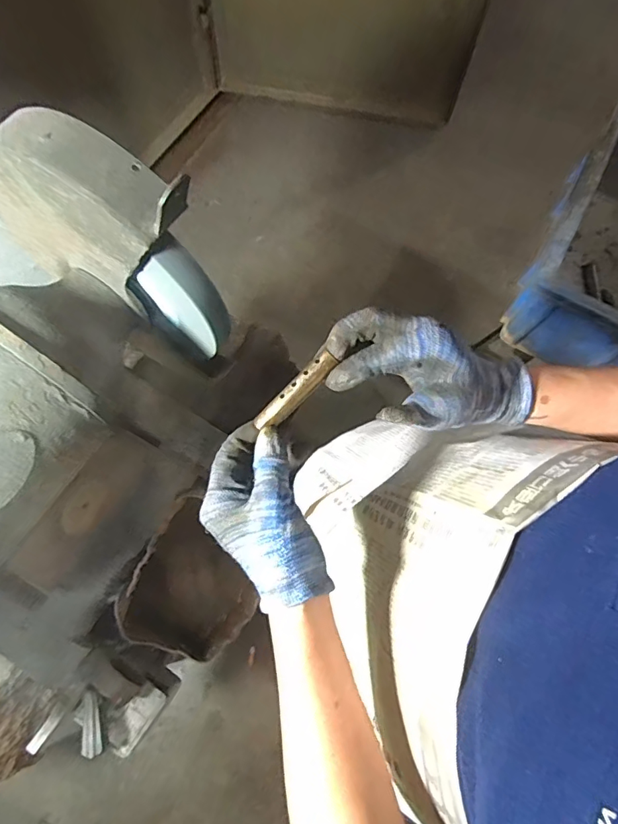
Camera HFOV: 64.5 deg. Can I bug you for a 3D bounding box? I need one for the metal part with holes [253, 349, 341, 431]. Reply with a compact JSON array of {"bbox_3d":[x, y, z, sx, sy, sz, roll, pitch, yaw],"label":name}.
[{"bbox_3d":[-0.009,-0.014,0.352,0.071,0.009,0.016,-44,76,14],"label":"metal part with holes"}]

